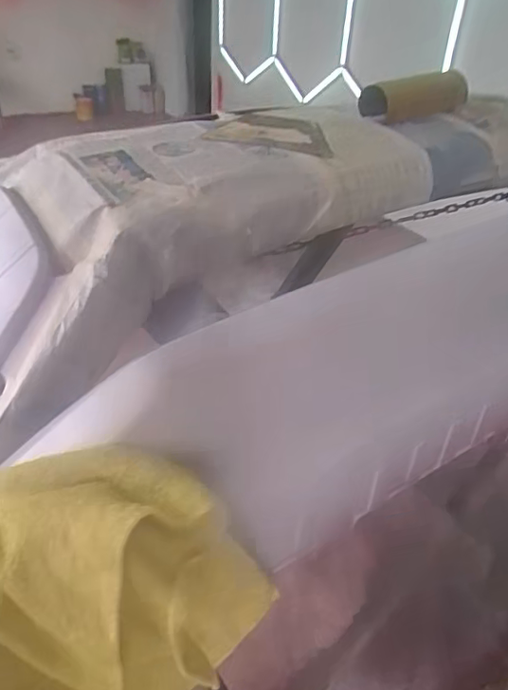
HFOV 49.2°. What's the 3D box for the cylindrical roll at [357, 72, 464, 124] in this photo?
[{"bbox_3d":[0.195,-0.309,0.684,0.123,0.050,0.051,-9,34,-19],"label":"cylindrical roll"}]

